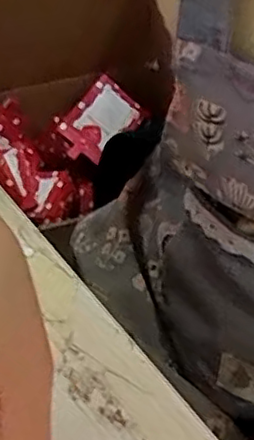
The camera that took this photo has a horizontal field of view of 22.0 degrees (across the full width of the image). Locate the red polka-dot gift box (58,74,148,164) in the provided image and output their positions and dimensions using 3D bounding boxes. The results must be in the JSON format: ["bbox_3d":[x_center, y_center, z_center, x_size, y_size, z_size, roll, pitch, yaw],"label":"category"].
[{"bbox_3d":[-0.046,-0.162,1.095,0.102,0.022,0.138,42,83,-18],"label":"red polka-dot gift box"}]

